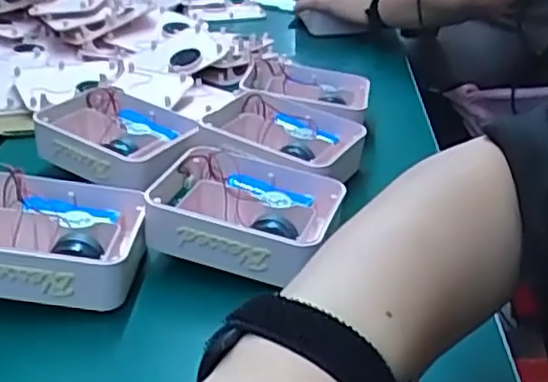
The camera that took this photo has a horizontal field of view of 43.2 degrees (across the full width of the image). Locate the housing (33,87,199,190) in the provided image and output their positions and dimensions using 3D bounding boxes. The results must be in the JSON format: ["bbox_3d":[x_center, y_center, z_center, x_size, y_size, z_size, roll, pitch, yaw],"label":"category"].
[{"bbox_3d":[-0.137,-0.051,0.623,0.138,0.041,0.100,8,30,22],"label":"housing"}]

